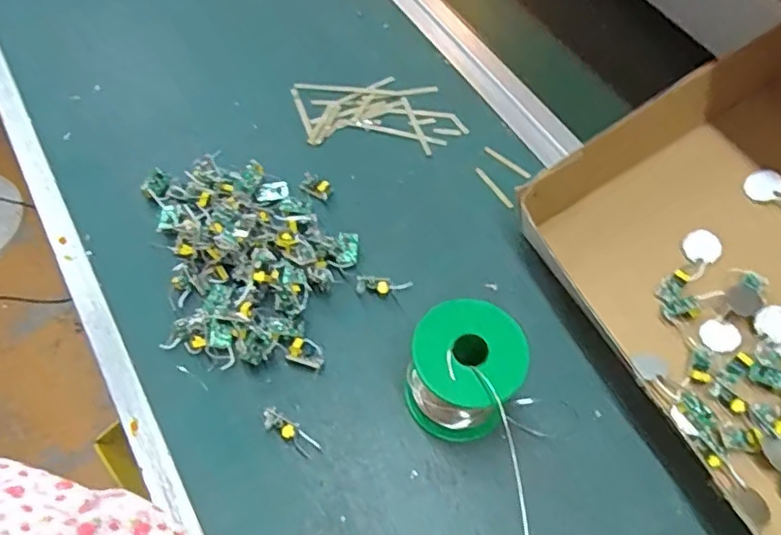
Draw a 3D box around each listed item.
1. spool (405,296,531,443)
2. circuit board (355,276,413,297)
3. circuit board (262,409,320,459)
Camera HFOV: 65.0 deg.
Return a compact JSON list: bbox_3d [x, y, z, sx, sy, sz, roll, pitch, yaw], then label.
[{"bbox_3d":[0.046,0.066,0.391,0.067,0.073,0.065,1,59,-2],"label":"spool"},{"bbox_3d":[-0.005,0.014,0.459,0.041,0.010,0.011,4,57,-16],"label":"circuit board"},{"bbox_3d":[-0.066,0.107,0.398,0.041,0.007,0.012,40,63,-4],"label":"circuit board"}]

